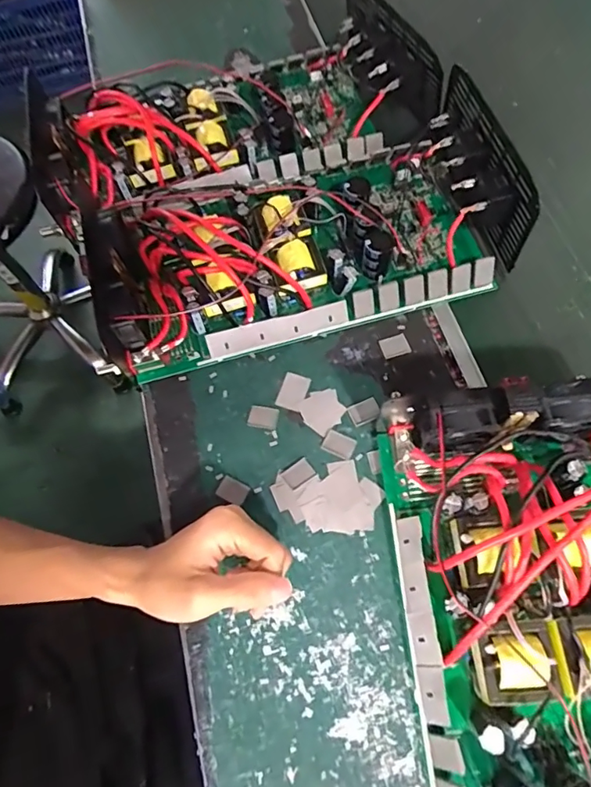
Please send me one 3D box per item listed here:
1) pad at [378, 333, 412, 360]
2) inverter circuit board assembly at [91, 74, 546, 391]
[{"bbox_3d":[0.087,-0.042,0.443,0.024,0.004,0.020,-18,66,-6],"label":"pad"},{"bbox_3d":[0.006,-0.152,0.460,0.377,0.071,0.197,-18,66,-5],"label":"inverter circuit board assembly"}]

